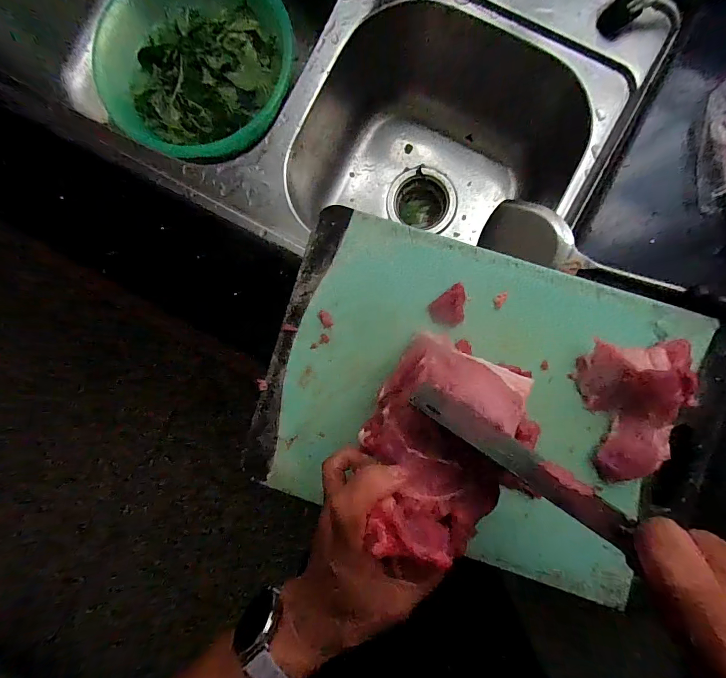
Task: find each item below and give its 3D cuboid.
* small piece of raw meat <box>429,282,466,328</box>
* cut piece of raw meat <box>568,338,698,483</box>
[{"bbox_3d":[0.088,-0.030,0.369,0.041,0.019,0.032,-38,88,1],"label":"small piece of raw meat"},{"bbox_3d":[0.267,0.068,0.345,0.099,0.036,0.136,-12,91,3],"label":"cut piece of raw meat"}]

